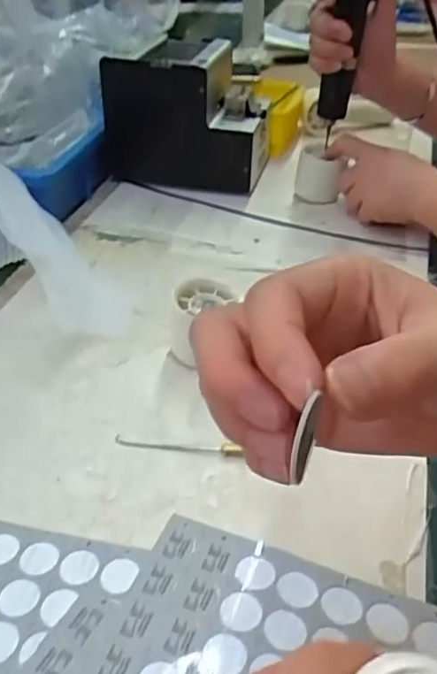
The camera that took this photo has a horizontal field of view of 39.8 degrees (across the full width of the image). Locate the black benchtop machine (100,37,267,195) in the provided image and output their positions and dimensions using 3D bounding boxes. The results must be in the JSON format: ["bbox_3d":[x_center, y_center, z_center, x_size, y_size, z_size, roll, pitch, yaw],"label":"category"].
[{"bbox_3d":[-0.031,-0.269,0.736,0.181,0.146,0.127,9,39,10],"label":"black benchtop machine"}]

